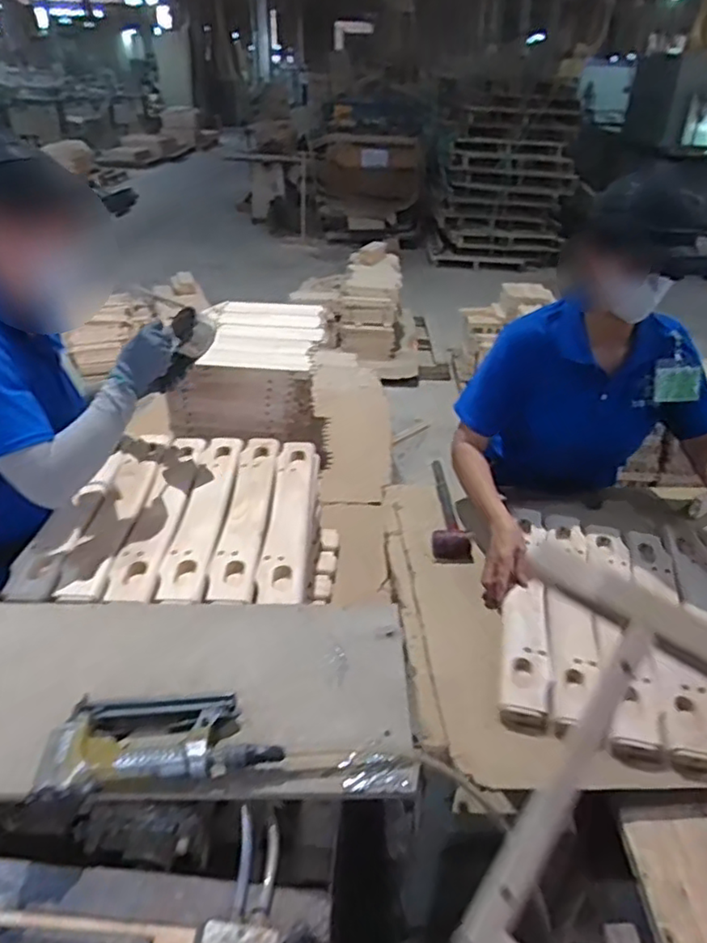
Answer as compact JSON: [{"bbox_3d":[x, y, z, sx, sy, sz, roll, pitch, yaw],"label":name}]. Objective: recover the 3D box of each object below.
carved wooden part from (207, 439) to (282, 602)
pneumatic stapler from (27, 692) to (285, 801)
[{"bbox_3d":[-0.187,0.060,1.167,0.081,0.023,0.490,2,31,-1],"label":"carved wooden part"},{"bbox_3d":[-0.207,0.292,0.709,0.241,0.041,0.120,-5,32,-13],"label":"pneumatic stapler"}]

